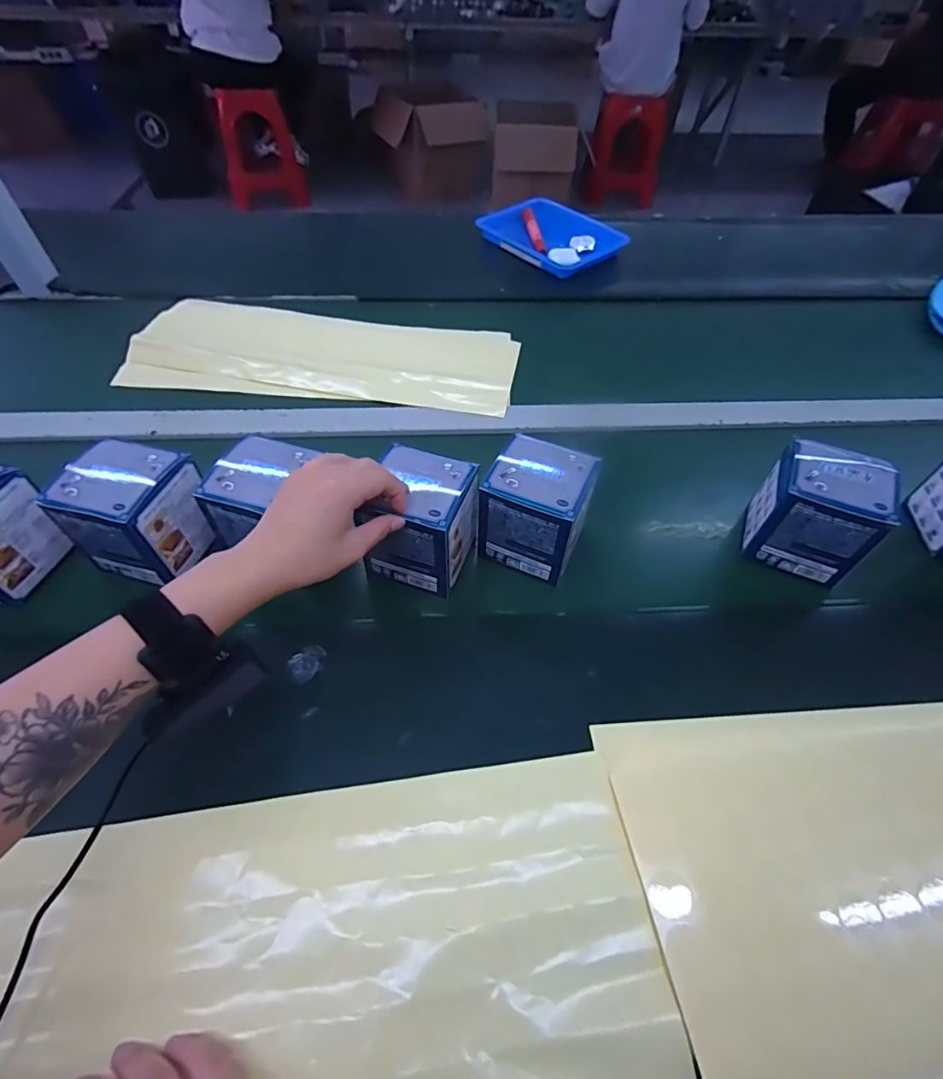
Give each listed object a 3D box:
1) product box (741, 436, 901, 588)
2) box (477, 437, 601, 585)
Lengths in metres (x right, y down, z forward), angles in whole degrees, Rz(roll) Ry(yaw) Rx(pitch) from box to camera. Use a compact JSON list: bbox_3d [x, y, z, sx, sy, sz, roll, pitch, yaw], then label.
[{"bbox_3d":[0.306,-0.024,0.452,0.088,0.103,0.079,21,54,17],"label":"product box"},{"bbox_3d":[0.060,-0.026,0.442,0.084,0.104,0.077,19,54,15],"label":"box"}]

